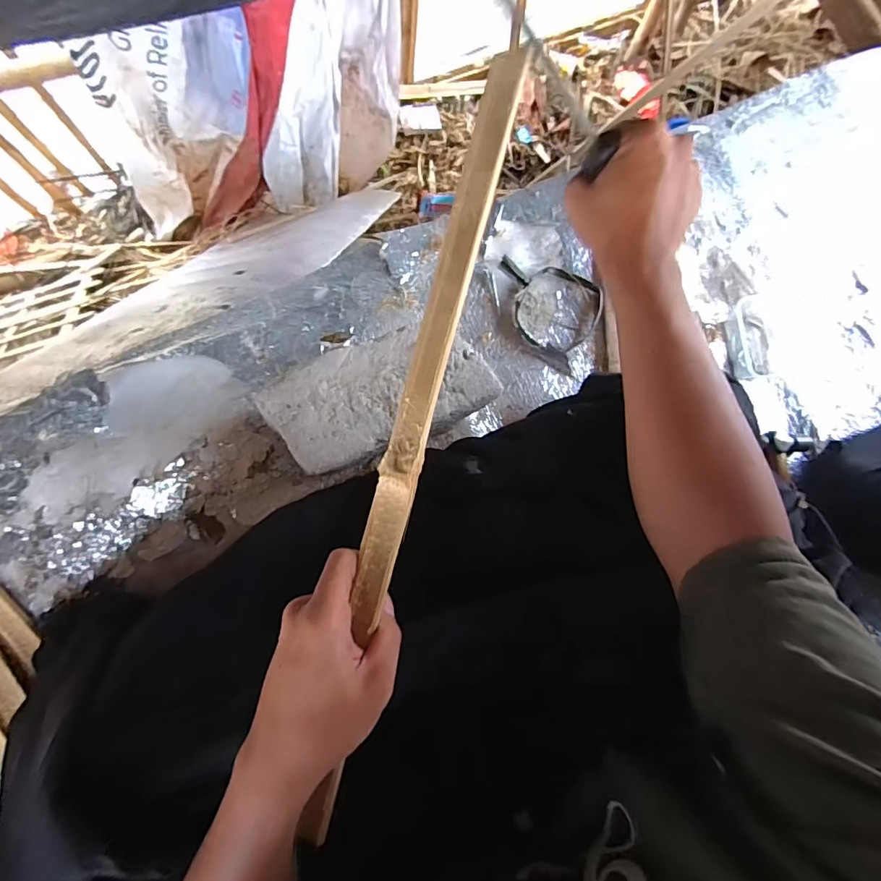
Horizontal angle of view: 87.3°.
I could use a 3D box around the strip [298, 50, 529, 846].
[{"bbox_3d":[-0.019,-0.001,0.294,0.026,0.011,0.496,15,90,-3],"label":"strip"}]

